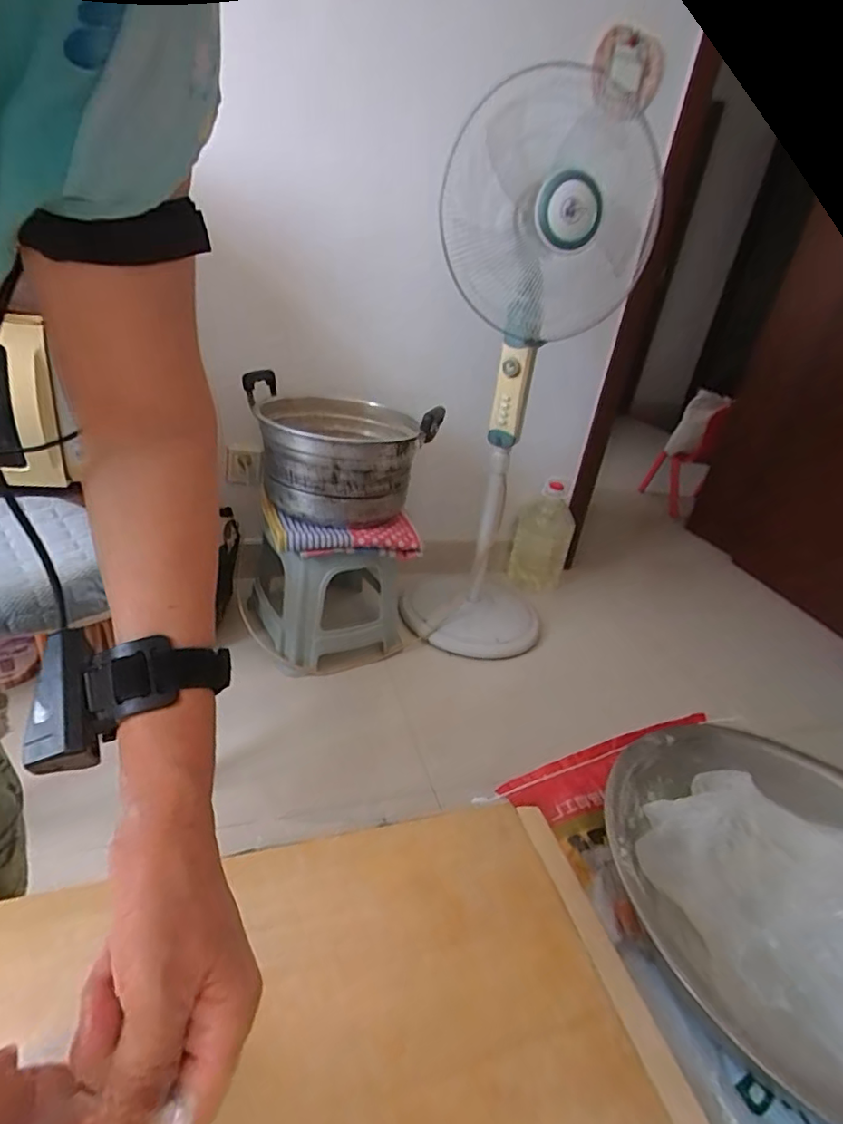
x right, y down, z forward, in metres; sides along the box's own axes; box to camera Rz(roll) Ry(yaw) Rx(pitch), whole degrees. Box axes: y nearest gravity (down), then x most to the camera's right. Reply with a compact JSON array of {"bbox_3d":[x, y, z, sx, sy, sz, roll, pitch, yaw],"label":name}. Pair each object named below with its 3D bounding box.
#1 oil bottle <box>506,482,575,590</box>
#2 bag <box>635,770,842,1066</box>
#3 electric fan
[{"bbox_3d":[0.388,-0.086,1.743,0.174,0.344,0.110,16,27,12],"label":"oil bottle"},{"bbox_3d":[0.302,0.248,0.418,0.201,0.108,0.216,-9,32,-28],"label":"bag"},{"bbox_3d":[0.211,-0.313,1.264,0.361,1.148,0.360,16,27,12],"label":"electric fan"}]

